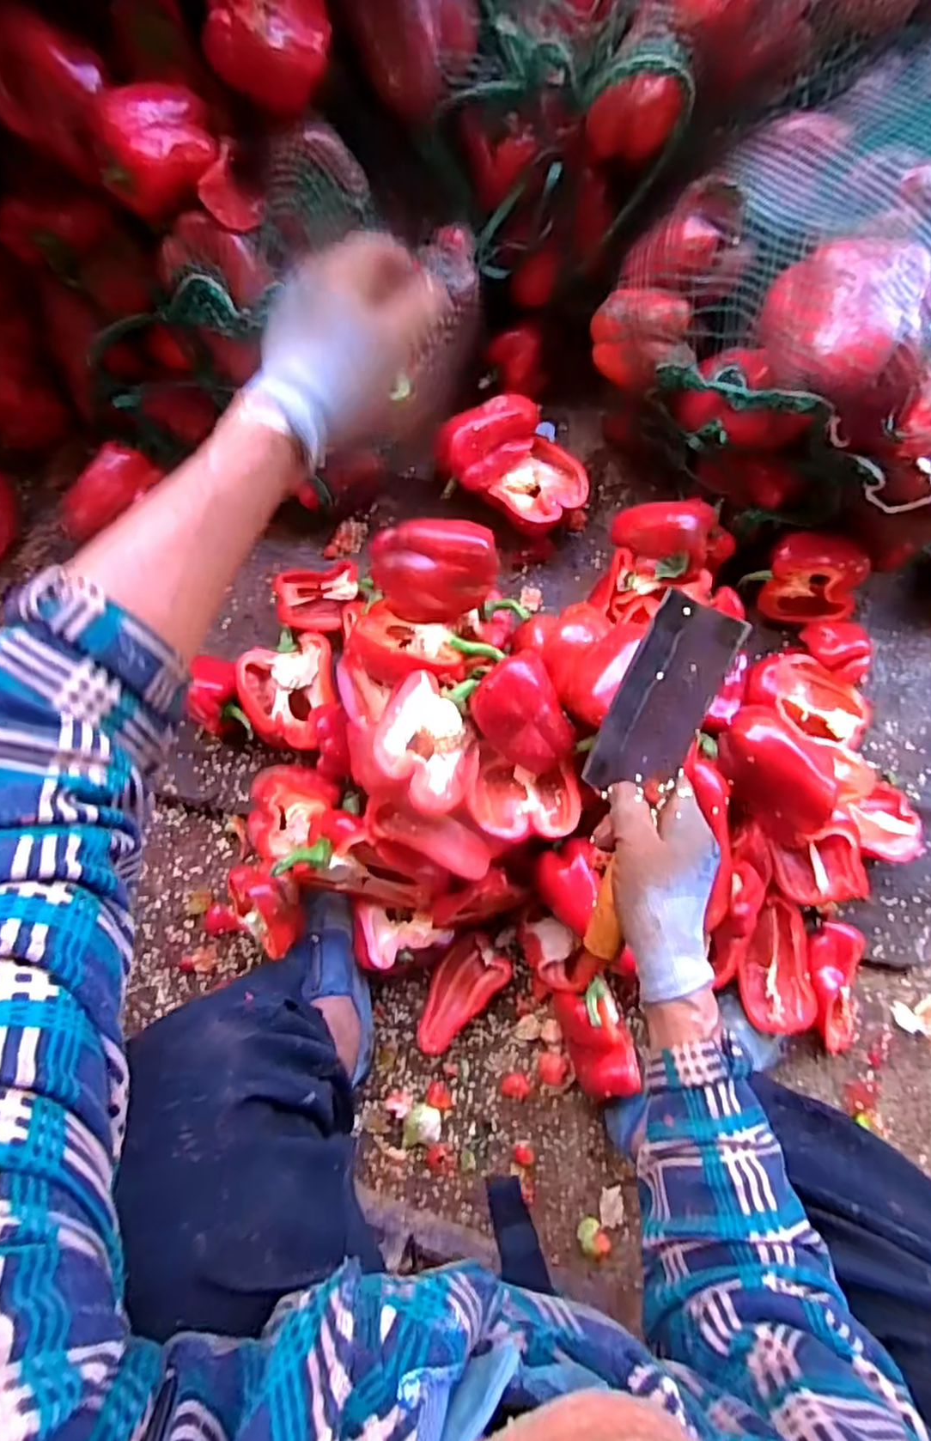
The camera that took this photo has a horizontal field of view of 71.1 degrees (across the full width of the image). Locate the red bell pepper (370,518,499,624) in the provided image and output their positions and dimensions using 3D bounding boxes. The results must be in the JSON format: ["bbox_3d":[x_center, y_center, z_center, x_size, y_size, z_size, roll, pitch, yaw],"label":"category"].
[{"bbox_3d":[-0.026,-0.126,0.554,0.103,0.062,0.070,-1,88,-2],"label":"red bell pepper"}]

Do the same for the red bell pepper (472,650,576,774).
[{"bbox_3d":[0.048,-0.002,0.541,0.067,0.053,0.097,-28,89,-3],"label":"red bell pepper"}]

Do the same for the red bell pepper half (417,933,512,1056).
[{"bbox_3d":[-0.010,0.280,0.666,0.055,0.024,0.115,40,87,0],"label":"red bell pepper half"}]

